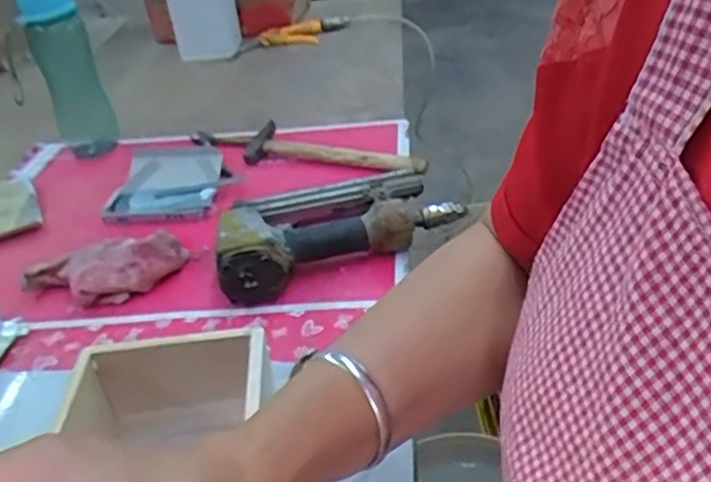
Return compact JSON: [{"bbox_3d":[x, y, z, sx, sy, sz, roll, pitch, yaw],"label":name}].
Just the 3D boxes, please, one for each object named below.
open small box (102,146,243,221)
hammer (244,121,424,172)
[{"bbox_3d":[-0.234,-0.080,0.865,0.153,0.026,0.160,-6,33,-1],"label":"open small box"},{"bbox_3d":[-0.024,-0.111,0.865,0.250,0.034,0.082,12,37,26],"label":"hammer"}]

